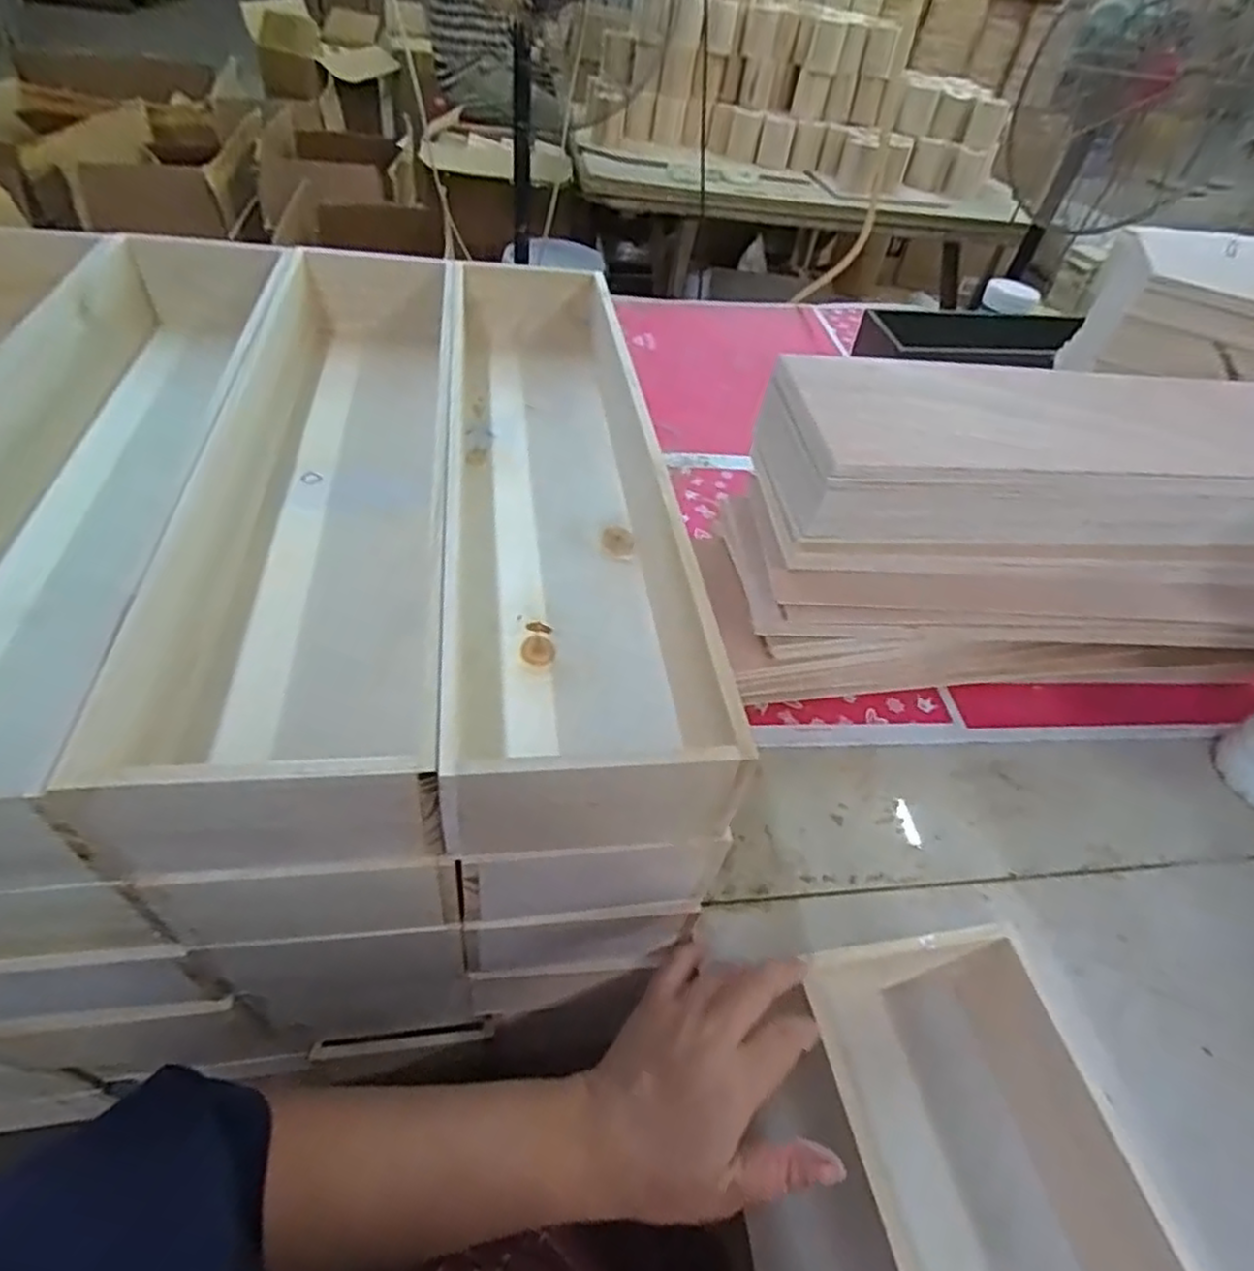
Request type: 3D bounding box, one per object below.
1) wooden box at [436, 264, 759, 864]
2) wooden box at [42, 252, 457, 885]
[{"bbox_3d":[-0.055,-0.119,0.506,0.140,0.085,0.548,-3,49,-10],"label":"wooden box"},{"bbox_3d":[-0.194,-0.123,0.487,0.140,0.087,0.565,-3,49,-9],"label":"wooden box"}]

